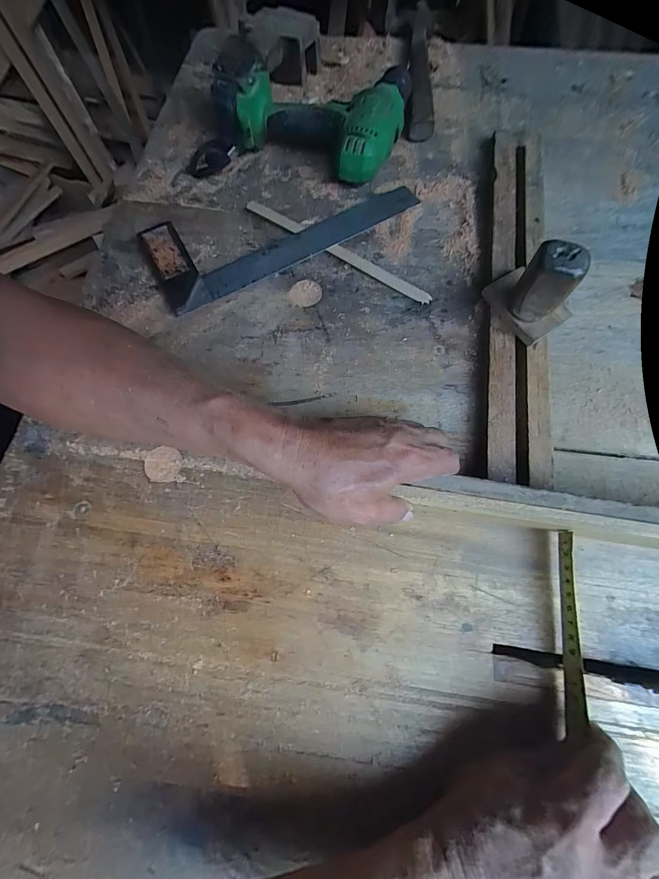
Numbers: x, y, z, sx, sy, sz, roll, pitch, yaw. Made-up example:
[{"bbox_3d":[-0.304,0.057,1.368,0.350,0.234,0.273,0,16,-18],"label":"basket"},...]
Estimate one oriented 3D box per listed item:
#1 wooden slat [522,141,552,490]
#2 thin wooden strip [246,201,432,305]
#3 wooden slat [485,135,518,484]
[{"bbox_3d":[0.208,-0.153,0.353,0.020,0.019,0.411,8,73,3],"label":"wooden slat"},{"bbox_3d":[0.007,-0.211,0.379,0.236,0.004,0.017,35,76,10],"label":"thin wooden strip"},{"bbox_3d":[0.178,-0.161,0.357,0.024,0.020,0.418,9,73,3],"label":"wooden slat"}]

